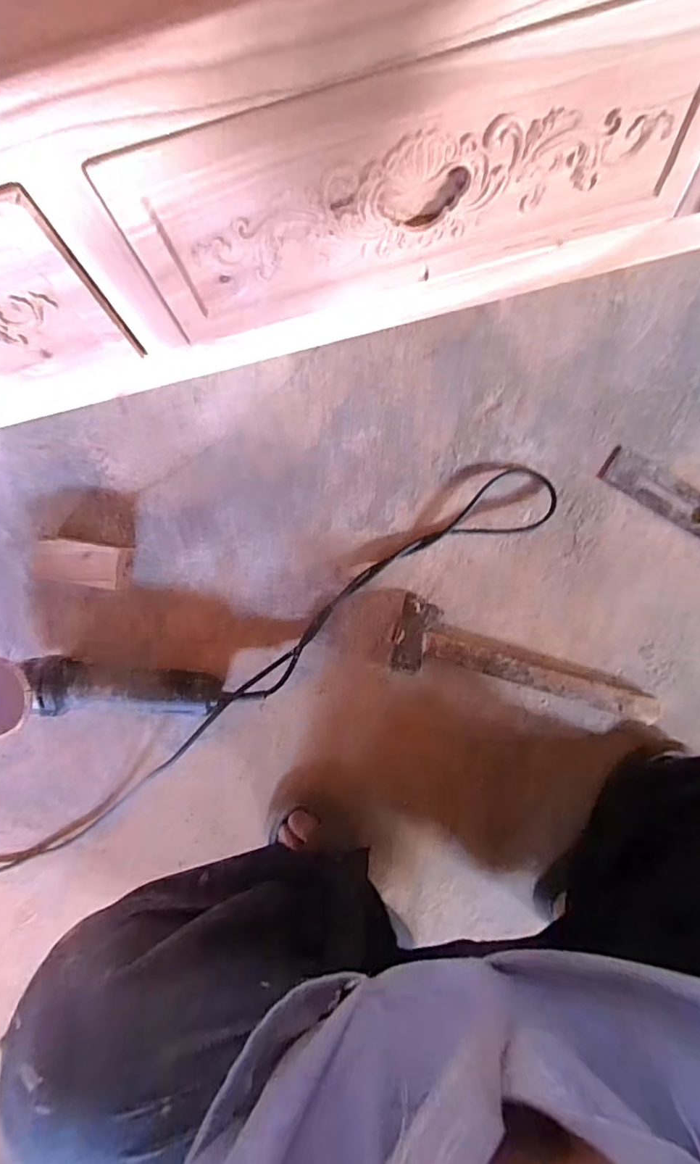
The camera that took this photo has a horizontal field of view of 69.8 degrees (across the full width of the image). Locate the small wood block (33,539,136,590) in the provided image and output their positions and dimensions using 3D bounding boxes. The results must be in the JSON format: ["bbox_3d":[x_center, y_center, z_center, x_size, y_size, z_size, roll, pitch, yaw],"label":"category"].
[{"bbox_3d":[-0.330,-0.023,0.620,0.113,0.035,0.053,8,97,3],"label":"small wood block"}]

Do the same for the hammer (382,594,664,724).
[{"bbox_3d":[0.195,0.102,0.599,0.295,0.035,0.084,18,97,2],"label":"hammer"}]

